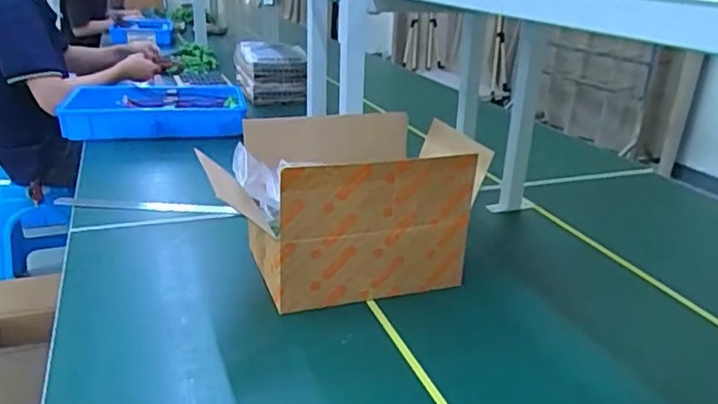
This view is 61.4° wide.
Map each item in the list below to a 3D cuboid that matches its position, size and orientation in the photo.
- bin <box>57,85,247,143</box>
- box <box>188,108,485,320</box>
[{"bbox_3d":[-0.529,-0.242,1.628,0.449,0.095,0.295,0,22,-5],"label":"bin"},{"bbox_3d":[-0.010,-0.004,0.901,0.352,0.197,0.271,-7,24,-21],"label":"box"}]

